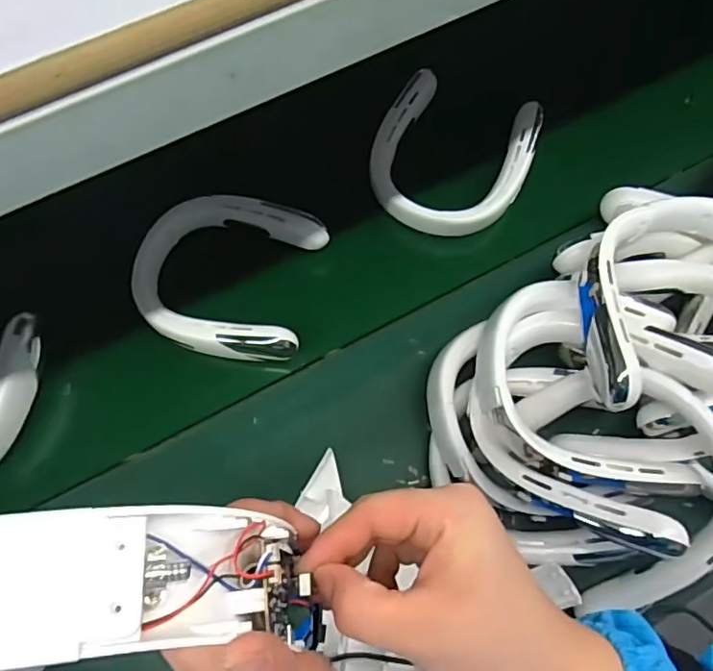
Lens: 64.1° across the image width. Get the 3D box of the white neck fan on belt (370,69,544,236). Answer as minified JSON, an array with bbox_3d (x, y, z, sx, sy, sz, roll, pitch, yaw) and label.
[{"bbox_3d":[0.115,-0.219,0.695,0.180,0.048,0.194,25,72,8],"label":"white neck fan on belt"}]

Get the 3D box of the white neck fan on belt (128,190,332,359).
[{"bbox_3d":[-0.150,-0.069,0.651,0.202,0.045,0.180,15,71,5],"label":"white neck fan on belt"}]

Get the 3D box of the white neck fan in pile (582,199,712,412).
[{"bbox_3d":[0.299,-0.038,0.501,0.214,0.058,0.190,-5,70,-2],"label":"white neck fan in pile"}]

